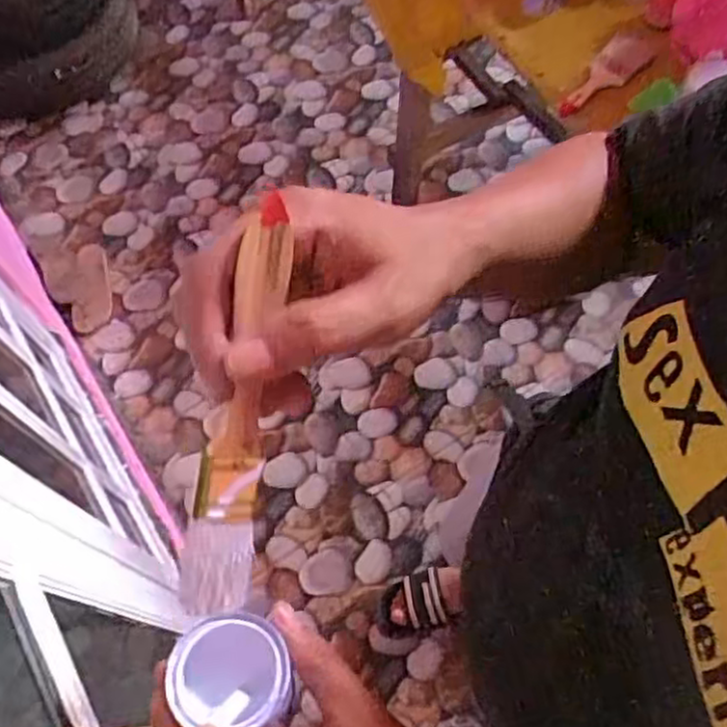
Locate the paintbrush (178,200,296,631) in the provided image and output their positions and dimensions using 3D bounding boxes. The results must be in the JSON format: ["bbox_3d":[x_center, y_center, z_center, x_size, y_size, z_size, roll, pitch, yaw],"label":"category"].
[{"bbox_3d":[-0.046,0.023,0.266,0.022,0.014,0.165,14,105,9],"label":"paintbrush"}]

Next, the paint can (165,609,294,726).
[{"bbox_3d":[-0.064,0.154,0.352,0.056,0.044,0.055,-1,64,2],"label":"paint can"}]

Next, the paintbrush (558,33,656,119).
[{"bbox_3d":[0.338,-0.408,1.009,0.149,0.026,0.064,-42,68,0],"label":"paintbrush"}]

